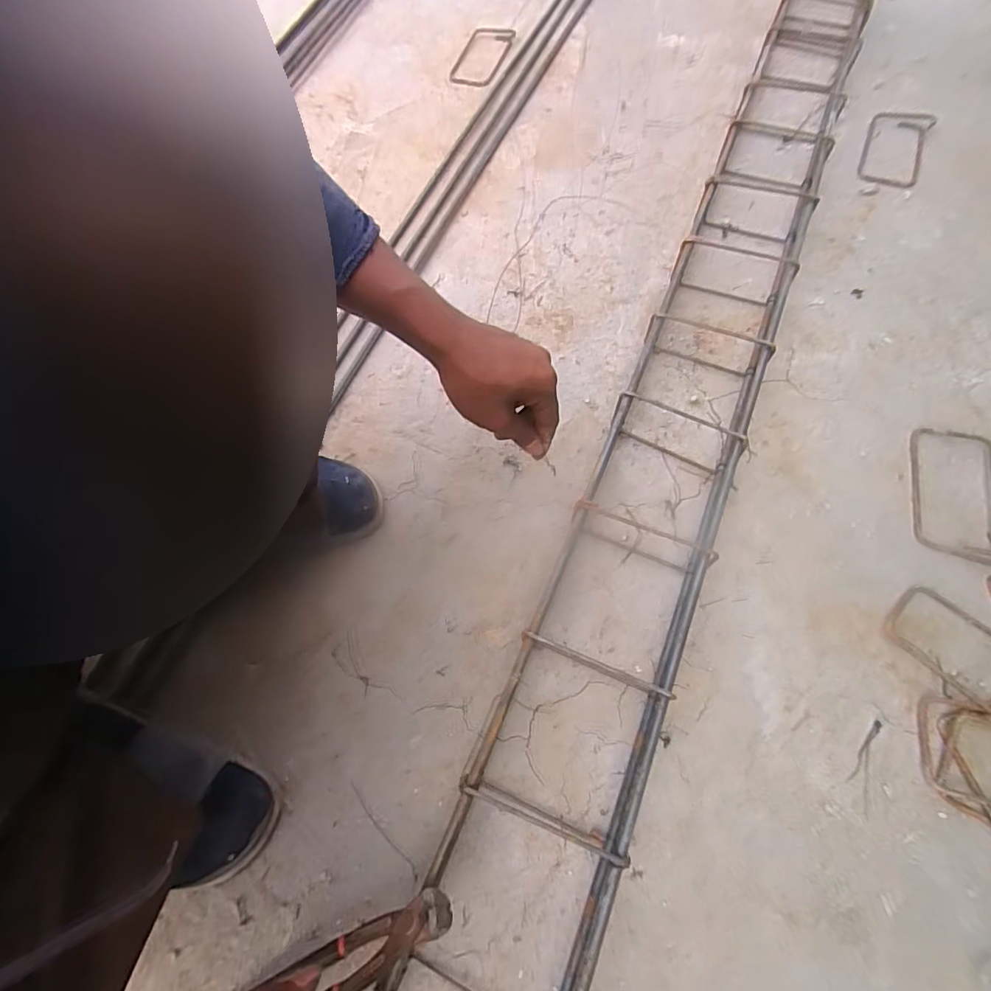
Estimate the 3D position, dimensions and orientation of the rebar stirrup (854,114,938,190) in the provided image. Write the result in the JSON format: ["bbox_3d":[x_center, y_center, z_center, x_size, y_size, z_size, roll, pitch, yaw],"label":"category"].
[{"bbox_3d":[0.635,-0.555,0.788,0.088,0.020,0.182,24,70,13],"label":"rebar stirrup"}]

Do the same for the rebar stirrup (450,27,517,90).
[{"bbox_3d":[-0.024,-0.842,0.950,0.092,0.013,0.170,14,68,9],"label":"rebar stirrup"}]

